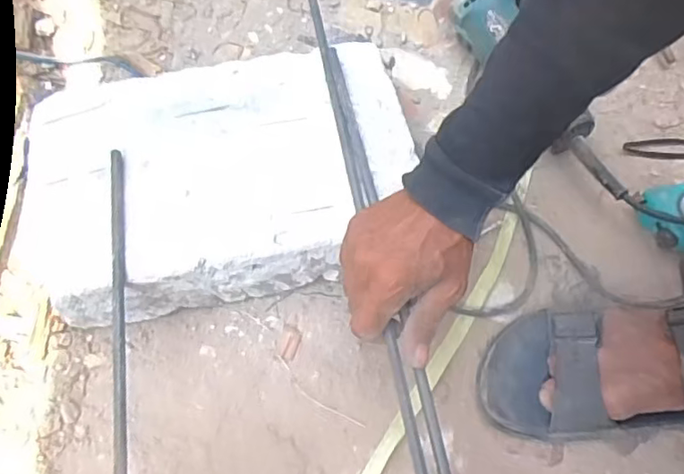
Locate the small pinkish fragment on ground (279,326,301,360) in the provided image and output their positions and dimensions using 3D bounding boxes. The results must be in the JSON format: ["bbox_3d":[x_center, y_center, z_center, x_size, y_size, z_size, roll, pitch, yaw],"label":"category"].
[{"bbox_3d":[-0.045,0.095,0.518,0.012,0.004,0.031,11,65,8],"label":"small pinkish fragment on ground"}]

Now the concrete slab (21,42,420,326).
[{"bbox_3d":[-0.107,-0.047,0.530,0.326,0.111,0.199,-10,65,-3],"label":"concrete slab"}]

